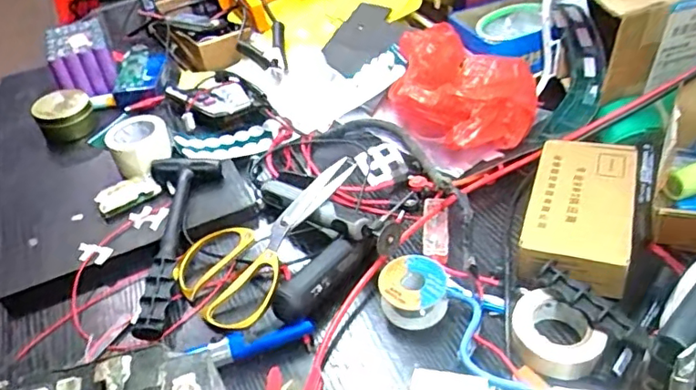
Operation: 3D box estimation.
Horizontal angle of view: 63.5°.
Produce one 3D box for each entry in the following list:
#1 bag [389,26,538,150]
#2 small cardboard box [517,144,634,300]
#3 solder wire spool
[{"bbox_3d":[0.111,-0.118,0.605,0.116,0.089,0.175,-30,46,-25],"label":"bag"},{"bbox_3d":[0.199,0.012,0.484,0.079,0.036,0.159,11,44,20],"label":"small cardboard box"},{"bbox_3d":[0.054,0.080,0.458,0.050,0.035,0.048,-4,41,3],"label":"solder wire spool"}]

